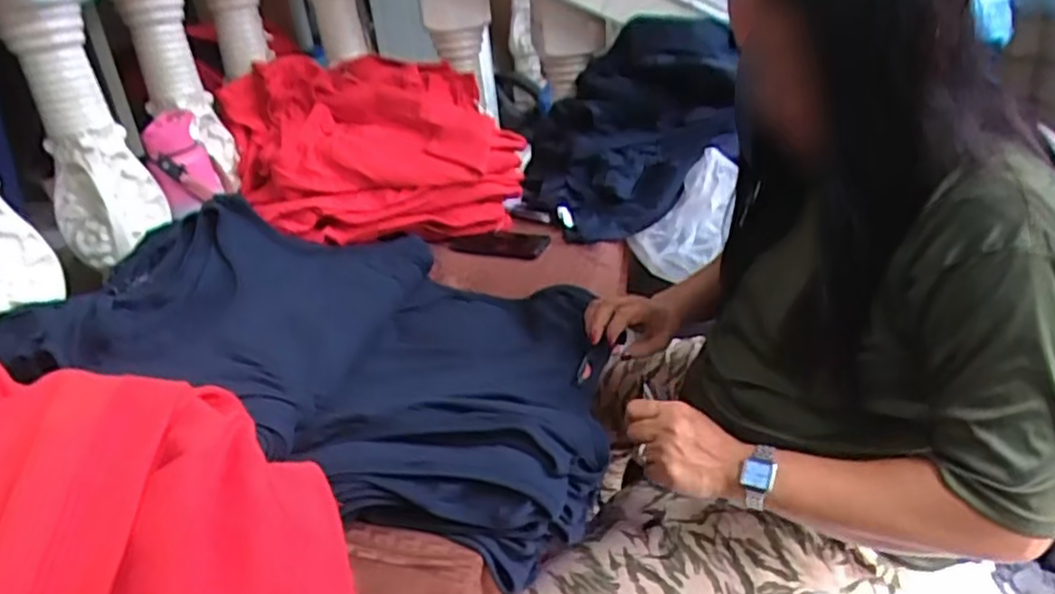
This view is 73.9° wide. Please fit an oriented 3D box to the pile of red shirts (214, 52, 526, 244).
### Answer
[{"bbox_3d":[-0.277,-0.281,1.296,0.492,0.255,0.372,-14,29,-15],"label":"pile of red shirts"}]

